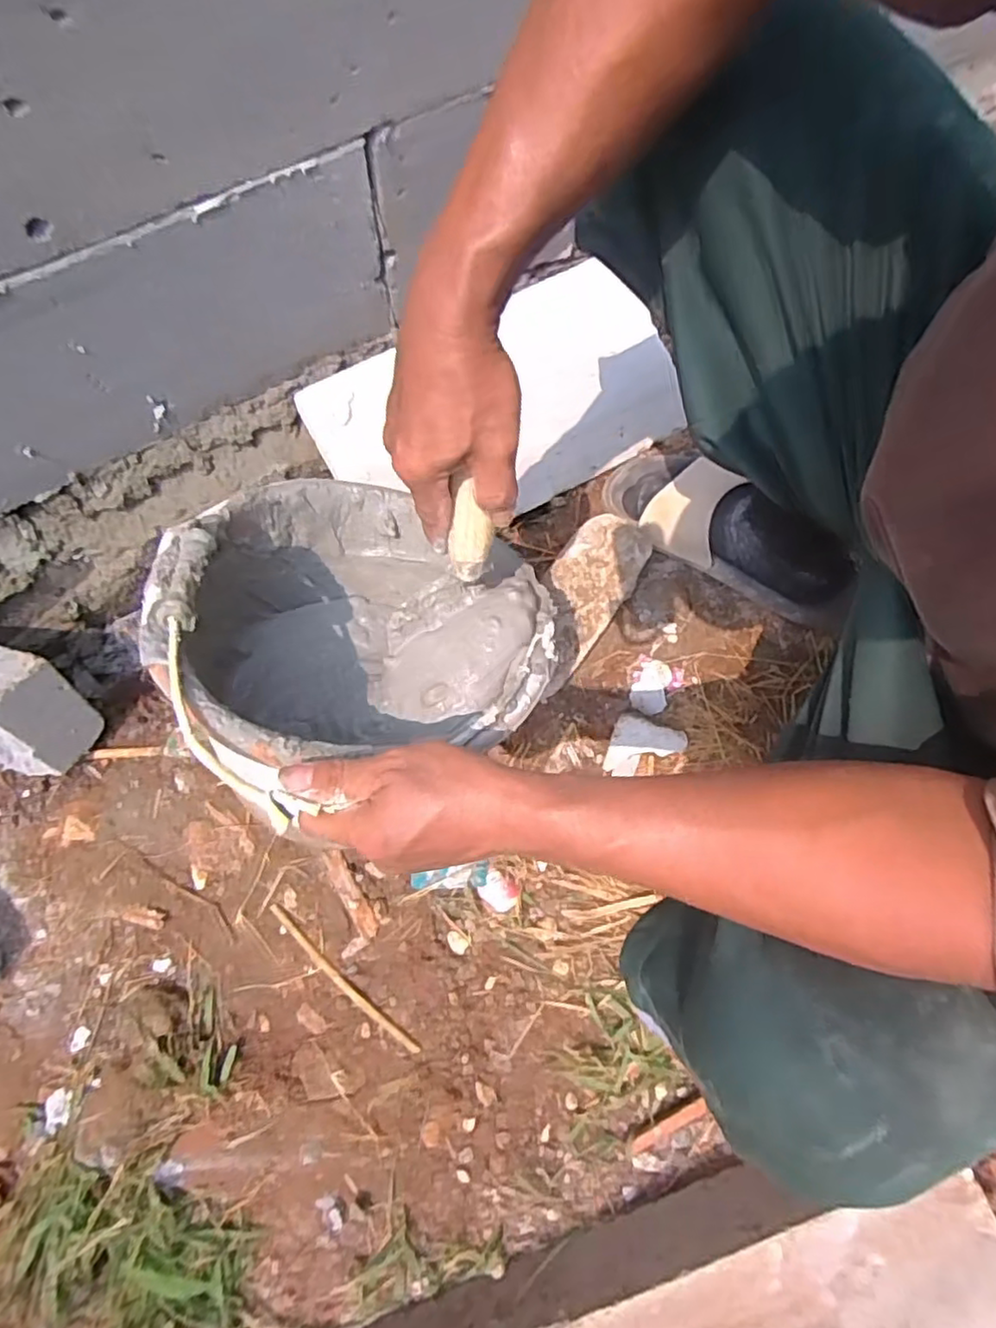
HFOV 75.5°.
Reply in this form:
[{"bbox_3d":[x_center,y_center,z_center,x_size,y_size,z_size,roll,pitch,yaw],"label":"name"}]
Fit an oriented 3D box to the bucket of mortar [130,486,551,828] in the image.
[{"bbox_3d":[-0.096,-0.032,0.465,0.226,0.211,0.255,-40,79,-11],"label":"bucket of mortar"}]

